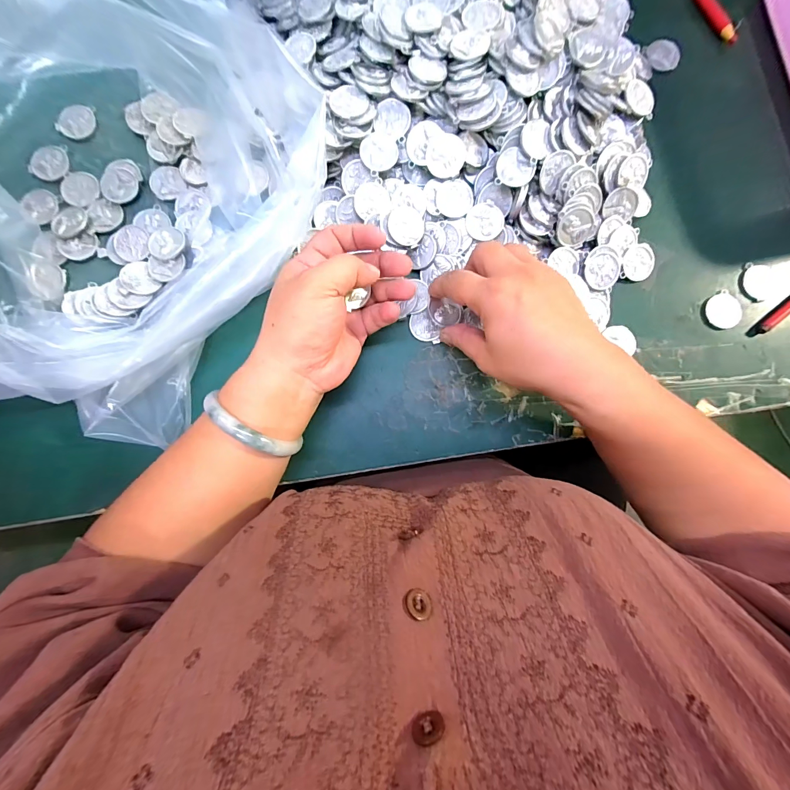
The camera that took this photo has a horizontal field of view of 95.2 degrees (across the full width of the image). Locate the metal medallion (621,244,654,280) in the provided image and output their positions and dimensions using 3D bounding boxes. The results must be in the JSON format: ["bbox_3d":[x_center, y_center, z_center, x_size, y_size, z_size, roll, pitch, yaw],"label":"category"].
[{"bbox_3d":[0.205,-0.112,0.304,0.030,0.004,0.030,-2,99,-10],"label":"metal medallion"}]

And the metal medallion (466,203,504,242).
[{"bbox_3d":[0.072,-0.138,0.284,0.028,0.004,0.028,-1,85,-2],"label":"metal medallion"}]

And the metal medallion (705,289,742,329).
[{"bbox_3d":[0.283,-0.072,0.309,0.030,0.004,0.031,0,85,-2],"label":"metal medallion"}]

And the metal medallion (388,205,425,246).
[{"bbox_3d":[0.009,-0.136,0.287,0.028,0.007,0.032,23,89,-18],"label":"metal medallion"}]

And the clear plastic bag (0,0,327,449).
[{"bbox_3d":[-0.222,-0.127,0.228,0.259,0.130,0.271,23,85,0],"label":"clear plastic bag"}]

